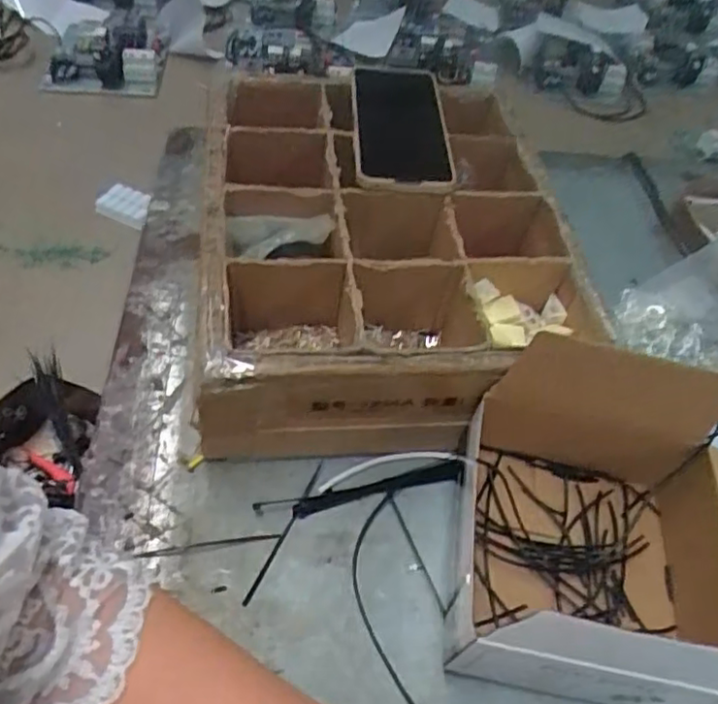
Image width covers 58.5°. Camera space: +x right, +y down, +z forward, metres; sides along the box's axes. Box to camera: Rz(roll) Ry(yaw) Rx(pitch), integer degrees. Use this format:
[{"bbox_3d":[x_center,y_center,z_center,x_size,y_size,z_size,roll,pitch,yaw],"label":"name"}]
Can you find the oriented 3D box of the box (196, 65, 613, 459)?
[{"bbox_3d":[0.020,-0.090,0.514,0.271,0.094,0.324,-1,52,-8],"label":"box"}]

